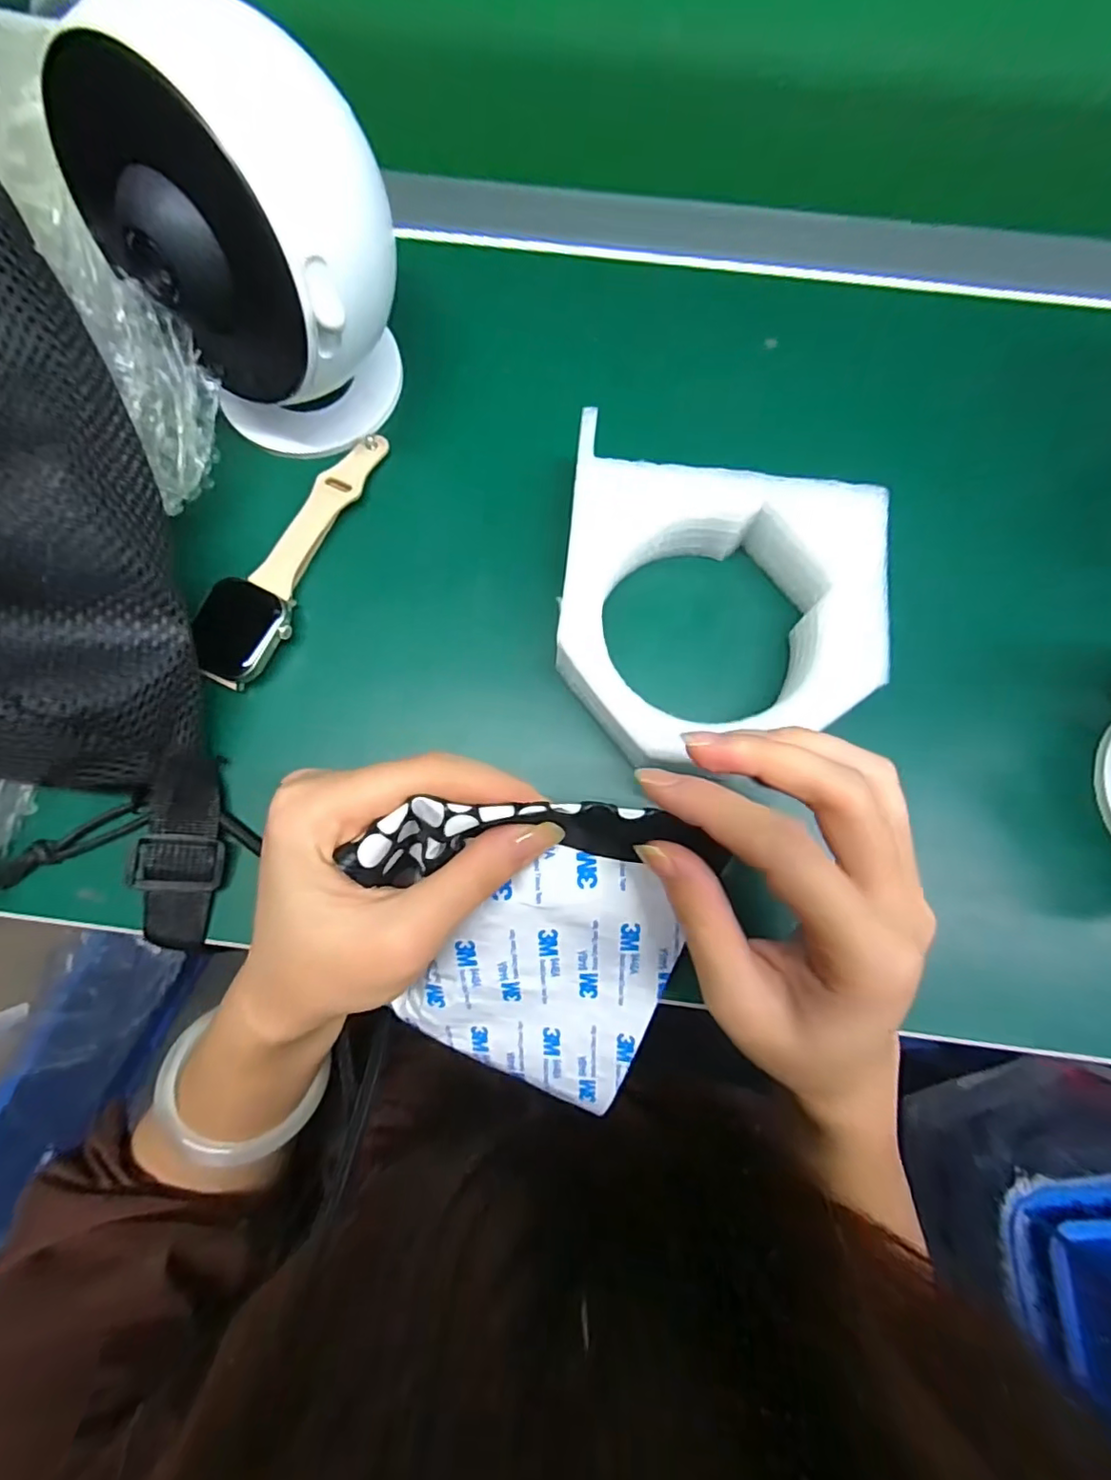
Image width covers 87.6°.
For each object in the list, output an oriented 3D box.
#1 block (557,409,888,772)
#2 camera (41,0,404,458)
[{"bbox_3d":[0.063,-0.047,0.233,0.120,0.034,0.123,7,78,2],"label":"block"},{"bbox_3d":[-0.105,-0.176,0.216,0.092,0.120,0.089,-35,80,-7],"label":"camera"}]

